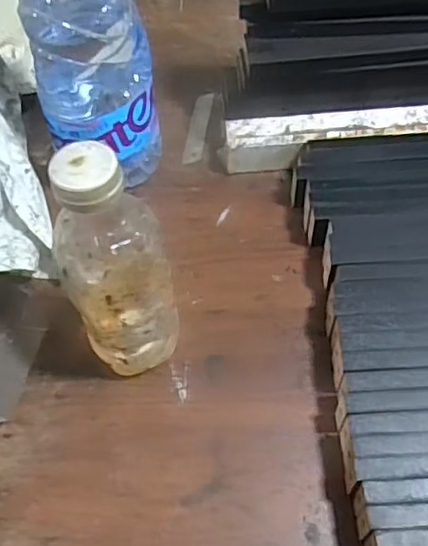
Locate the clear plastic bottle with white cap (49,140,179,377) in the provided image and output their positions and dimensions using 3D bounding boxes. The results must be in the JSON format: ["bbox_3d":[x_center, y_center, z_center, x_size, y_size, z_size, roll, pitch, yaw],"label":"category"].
[{"bbox_3d":[-0.064,0.005,0.432,0.068,0.209,0.056,-11,58,-6],"label":"clear plastic bottle with white cap"}]

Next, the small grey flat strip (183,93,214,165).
[{"bbox_3d":[-0.016,-0.154,0.658,0.019,0.004,0.099,7,58,5],"label":"small grey flat strip"}]

